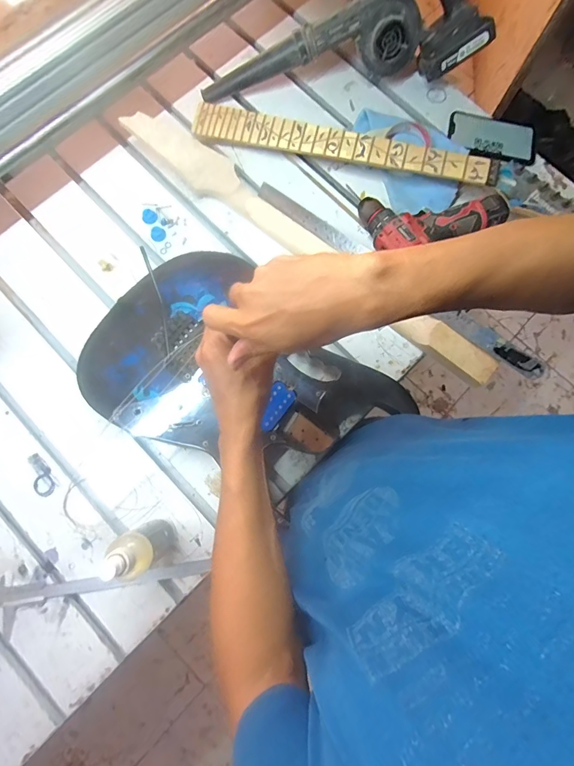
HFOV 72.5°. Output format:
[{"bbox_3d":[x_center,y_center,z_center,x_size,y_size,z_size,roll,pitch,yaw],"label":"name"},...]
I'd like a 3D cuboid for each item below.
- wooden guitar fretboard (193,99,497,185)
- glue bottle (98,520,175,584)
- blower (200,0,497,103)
[{"bbox_3d":[0.086,-0.397,0.648,0.497,0.013,0.061,14,88,5],"label":"wooden guitar fretboard"},{"bbox_3d":[-0.178,0.204,0.479,0.045,0.168,0.053,-27,80,-7],"label":"glue bottle"},{"bbox_3d":[0.093,-0.582,0.638,0.472,0.164,0.110,-4,78,-2],"label":"blower"}]

